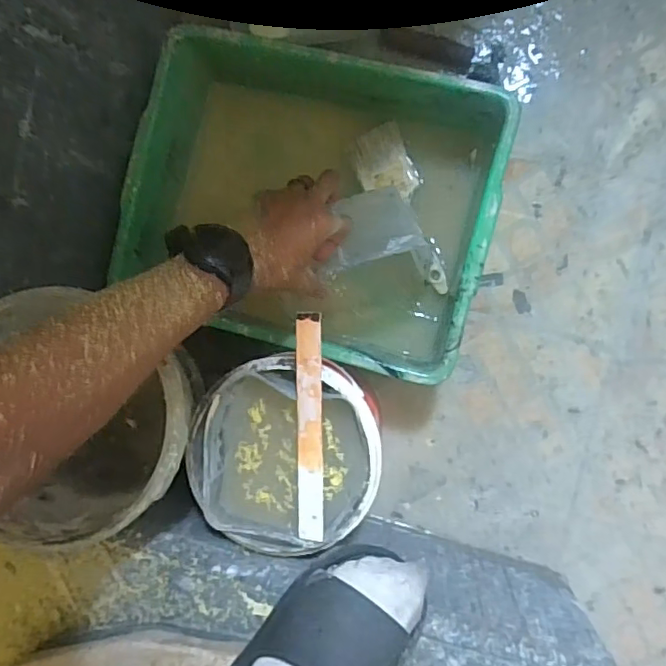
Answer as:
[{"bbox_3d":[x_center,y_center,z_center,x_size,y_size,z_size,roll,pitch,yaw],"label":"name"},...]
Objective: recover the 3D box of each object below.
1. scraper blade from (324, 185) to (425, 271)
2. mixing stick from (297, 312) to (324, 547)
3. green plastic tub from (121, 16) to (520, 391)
[{"bbox_3d":[0.039,-0.104,0.562,0.089,0.014,0.076,-15,65,-1],"label":"scraper blade"},{"bbox_3d":[-0.021,0.087,0.516,0.023,0.006,0.207,0,95,5],"label":"mixing stick"},{"bbox_3d":[-0.022,-0.140,0.649,0.383,0.129,0.301,15,93,8],"label":"green plastic tub"}]

